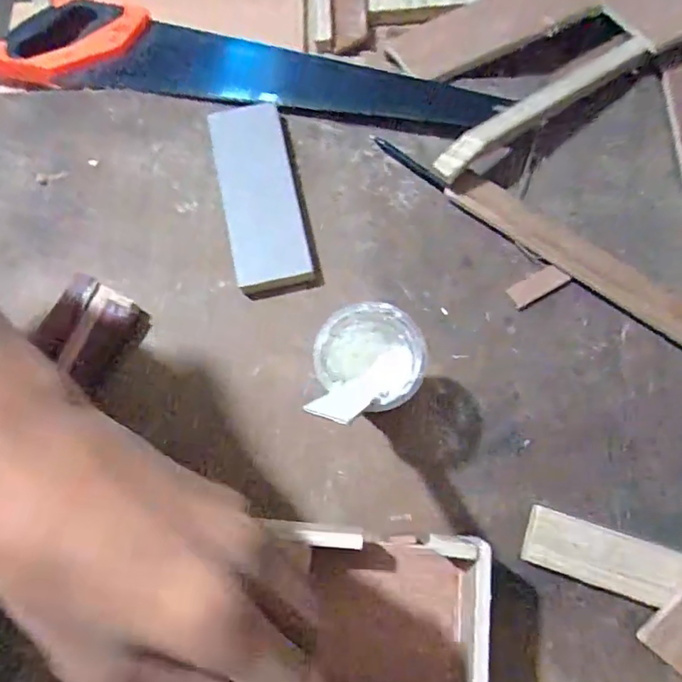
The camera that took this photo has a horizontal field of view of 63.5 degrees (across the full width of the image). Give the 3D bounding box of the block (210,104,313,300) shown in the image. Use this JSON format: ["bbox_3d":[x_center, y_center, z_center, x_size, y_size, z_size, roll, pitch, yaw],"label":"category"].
[{"bbox_3d":[-0.071,-0.125,0.474,0.063,0.020,0.169,-13,74,-2],"label":"block"}]

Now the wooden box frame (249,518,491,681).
[{"bbox_3d":[-0.016,0.189,0.332,0.204,0.051,0.140,3,74,3],"label":"wooden box frame"}]

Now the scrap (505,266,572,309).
[{"bbox_3d":[0.163,-0.046,0.455,0.051,0.005,0.020,-29,75,-6],"label":"scrap"}]

